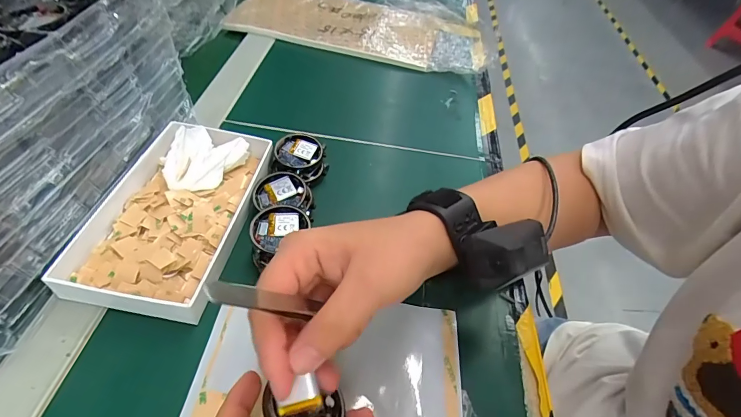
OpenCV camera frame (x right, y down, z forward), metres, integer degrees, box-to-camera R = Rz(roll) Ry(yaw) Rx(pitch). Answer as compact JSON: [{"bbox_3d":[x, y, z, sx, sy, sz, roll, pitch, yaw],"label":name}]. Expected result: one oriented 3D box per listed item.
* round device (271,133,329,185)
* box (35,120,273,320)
[{"bbox_3d":[-0.066,-0.047,0.375,0.048,0.025,0.045,4,48,-4],"label":"round device"},{"bbox_3d":[-0.154,-0.002,0.315,0.108,0.032,0.173,10,48,2],"label":"box"}]

